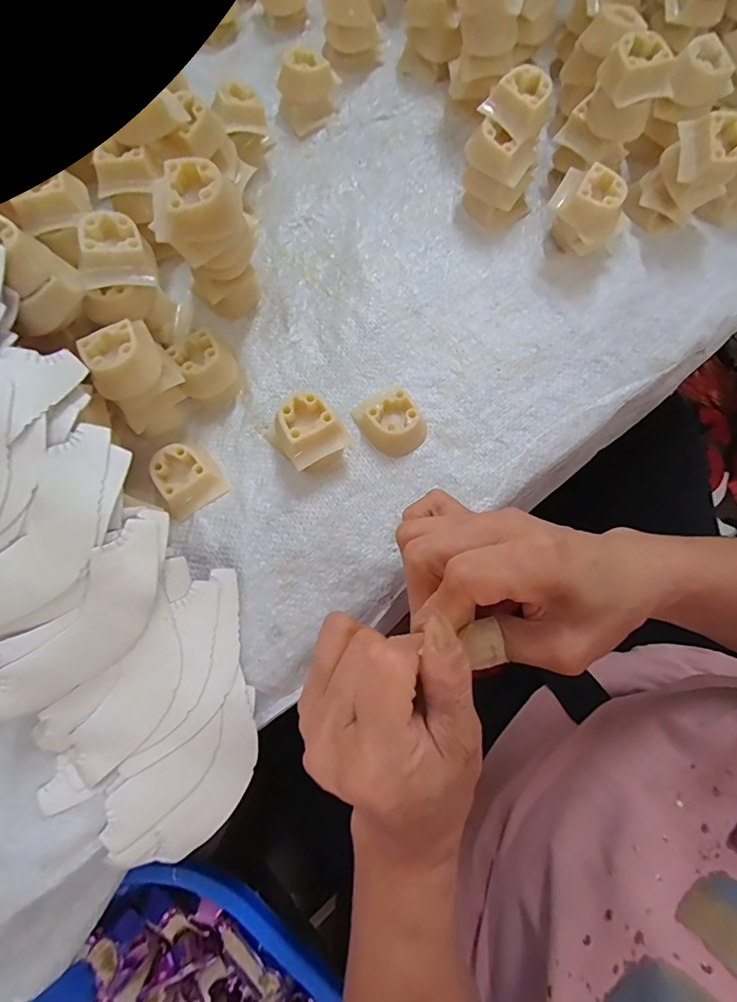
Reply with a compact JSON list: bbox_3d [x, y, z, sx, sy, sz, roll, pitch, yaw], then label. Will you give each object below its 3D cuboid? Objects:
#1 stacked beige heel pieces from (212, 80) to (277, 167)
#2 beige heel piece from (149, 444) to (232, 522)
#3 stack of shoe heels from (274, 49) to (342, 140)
[{"bbox_3d":[-0.093,-0.281,0.329,0.035,0.041,0.030,-22,76,-5],"label":"stacked beige heel pieces"},{"bbox_3d":[-0.114,-0.015,0.276,0.037,0.017,0.038,-35,77,-8],"label":"beige heel piece"},{"bbox_3d":[-0.047,-0.323,0.348,0.045,0.032,0.036,-29,77,-7],"label":"stack of shoe heels"}]

